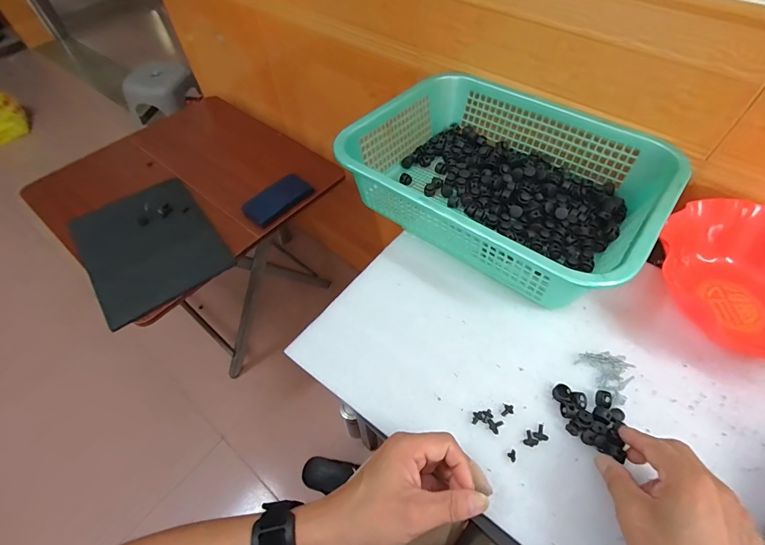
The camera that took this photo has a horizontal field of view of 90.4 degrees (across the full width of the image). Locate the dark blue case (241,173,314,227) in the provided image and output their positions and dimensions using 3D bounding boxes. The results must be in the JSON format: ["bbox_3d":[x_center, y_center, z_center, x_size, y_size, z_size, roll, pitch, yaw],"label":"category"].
[{"bbox_3d":[-0.246,-0.172,0.885,0.086,0.020,0.155,38,65,24],"label":"dark blue case"}]

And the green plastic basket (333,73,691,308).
[{"bbox_3d":[0.164,-0.134,0.525,0.384,0.100,0.303,35,64,23],"label":"green plastic basket"}]

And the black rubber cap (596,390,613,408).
[{"bbox_3d":[0.225,0.129,0.385,0.015,0.008,0.016,26,60,18],"label":"black rubber cap"}]

